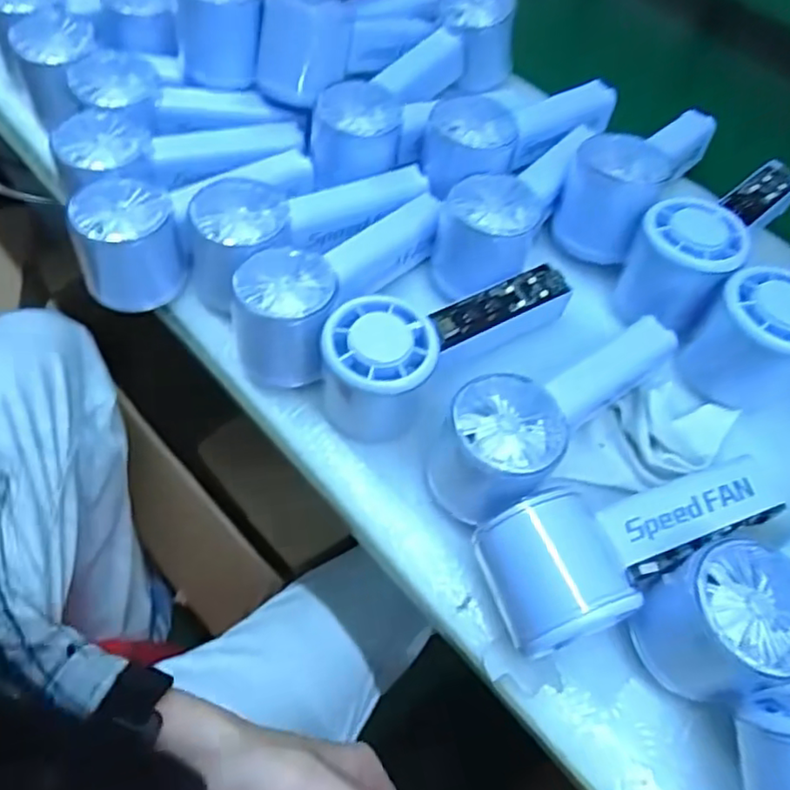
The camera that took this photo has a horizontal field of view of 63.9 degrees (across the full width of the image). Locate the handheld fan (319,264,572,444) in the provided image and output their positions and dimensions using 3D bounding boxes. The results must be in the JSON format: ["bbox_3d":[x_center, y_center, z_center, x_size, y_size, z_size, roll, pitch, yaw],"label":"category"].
[{"bbox_3d":[0.027,-0.037,0.347,0.150,0.058,0.057,-34,67,-17],"label":"handheld fan"}]

